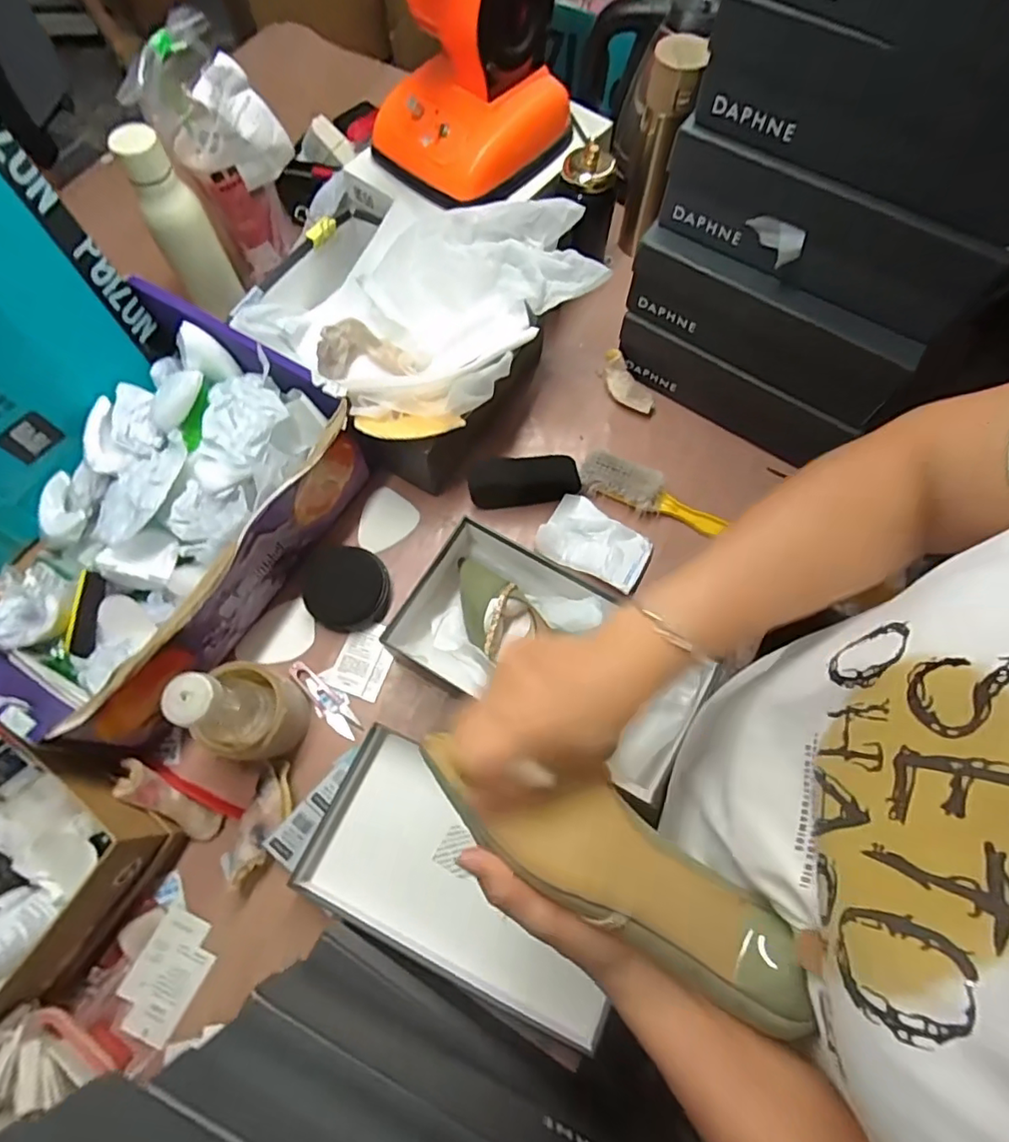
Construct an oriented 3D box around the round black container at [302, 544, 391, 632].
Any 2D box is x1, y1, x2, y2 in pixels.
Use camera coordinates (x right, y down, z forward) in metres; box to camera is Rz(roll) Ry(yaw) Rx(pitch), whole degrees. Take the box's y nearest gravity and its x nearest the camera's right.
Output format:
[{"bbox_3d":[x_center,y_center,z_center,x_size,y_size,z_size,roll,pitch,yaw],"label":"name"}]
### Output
[{"bbox_3d":[-0.175,0.018,0.645,0.091,0.024,0.091,0,70,-1],"label":"round black container"}]

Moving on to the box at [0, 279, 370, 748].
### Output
[{"bbox_3d":[-0.375,-0.059,0.599,0.295,0.136,0.397,31,72,10],"label":"box"}]

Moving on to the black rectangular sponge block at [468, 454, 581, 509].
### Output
[{"bbox_3d":[0.022,-0.105,0.677,0.124,0.064,0.034,-7,70,-4],"label":"black rectangular sponge block"}]

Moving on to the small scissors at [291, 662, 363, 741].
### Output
[{"bbox_3d":[-0.192,0.137,0.615,0.100,0.011,0.031,36,73,11],"label":"small scissors"}]

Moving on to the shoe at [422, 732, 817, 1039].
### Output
[{"bbox_3d":[0.054,0.154,0.310,0.225,0.045,0.056,27,72,9],"label":"shoe"}]

